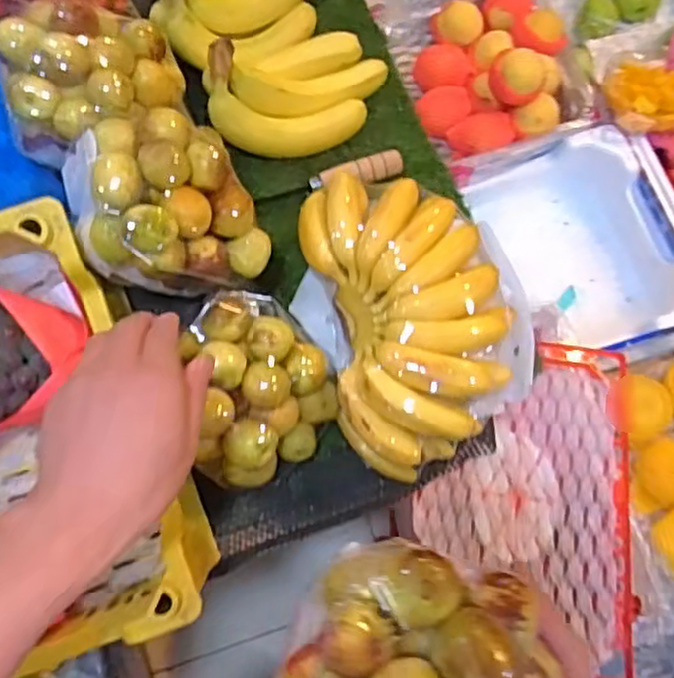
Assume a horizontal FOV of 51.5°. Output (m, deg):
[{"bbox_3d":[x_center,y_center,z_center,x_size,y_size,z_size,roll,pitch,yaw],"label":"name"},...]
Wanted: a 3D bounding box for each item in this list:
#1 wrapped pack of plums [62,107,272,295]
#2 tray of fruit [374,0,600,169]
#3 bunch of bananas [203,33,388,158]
[{"bbox_3d":[-0.131,-0.102,0.534,0.122,0.107,0.111,-22,71,-6],"label":"wrapped pack of plums"},{"bbox_3d":[0.266,-0.482,1.205,0.310,0.124,0.365,-14,71,-4],"label":"tray of fruit"},{"bbox_3d":[-0.038,-0.253,0.684,0.182,0.099,0.105,-39,74,-12],"label":"bunch of bananas"}]

